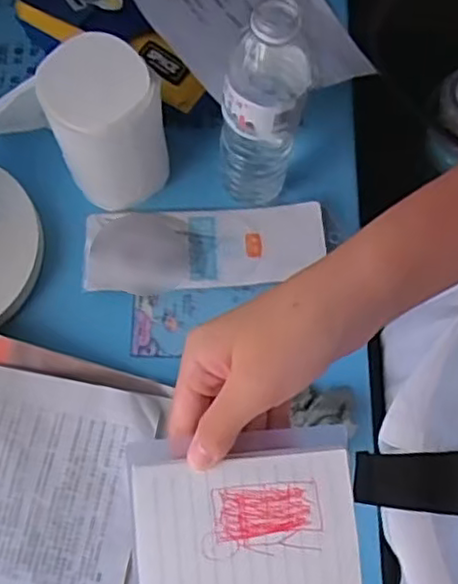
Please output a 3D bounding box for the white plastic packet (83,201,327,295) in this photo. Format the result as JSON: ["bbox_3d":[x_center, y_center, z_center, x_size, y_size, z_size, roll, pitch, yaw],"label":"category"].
[{"bbox_3d":[-0.022,-0.042,0.599,0.211,0.007,0.078,-3,71,-2],"label":"white plastic packet"}]

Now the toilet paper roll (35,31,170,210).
[{"bbox_3d":[-0.098,-0.139,0.561,0.086,0.141,0.081,0,71,-1],"label":"toilet paper roll"}]

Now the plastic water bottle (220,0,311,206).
[{"bbox_3d":[0.025,-0.136,0.524,0.061,0.210,0.049,5,71,1],"label":"plastic water bottle"}]

